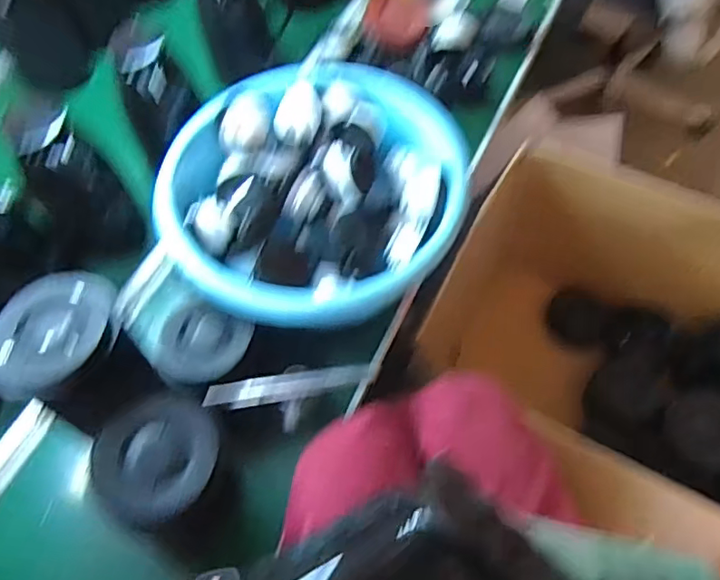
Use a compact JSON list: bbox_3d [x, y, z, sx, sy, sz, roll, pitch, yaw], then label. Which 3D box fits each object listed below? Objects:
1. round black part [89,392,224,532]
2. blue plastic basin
[{"bbox_3d":[-0.194,0.162,0.536,0.115,0.035,0.110,6,56,-9],"label":"round black part"},{"bbox_3d":[-0.064,-0.121,0.717,0.360,0.129,0.314,-32,62,-15],"label":"blue plastic basin"}]

